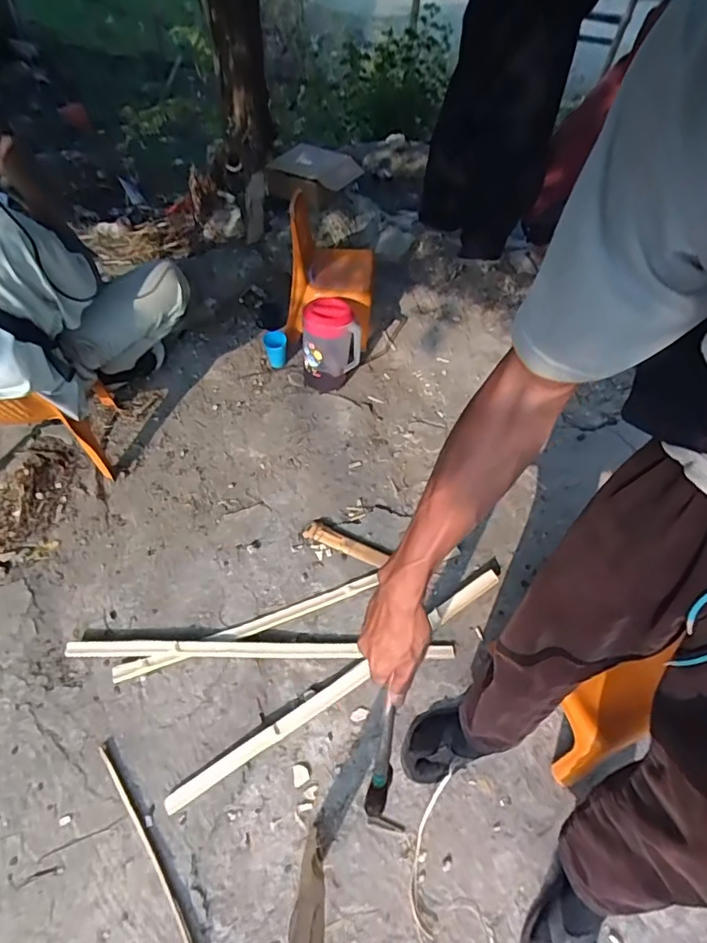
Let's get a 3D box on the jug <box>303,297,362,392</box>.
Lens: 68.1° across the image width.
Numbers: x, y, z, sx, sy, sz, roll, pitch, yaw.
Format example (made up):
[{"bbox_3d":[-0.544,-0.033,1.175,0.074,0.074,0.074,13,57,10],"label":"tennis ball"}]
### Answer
[{"bbox_3d":[-0.073,-0.399,1.687,0.179,0.259,0.159,5,53,-2],"label":"jug"}]

